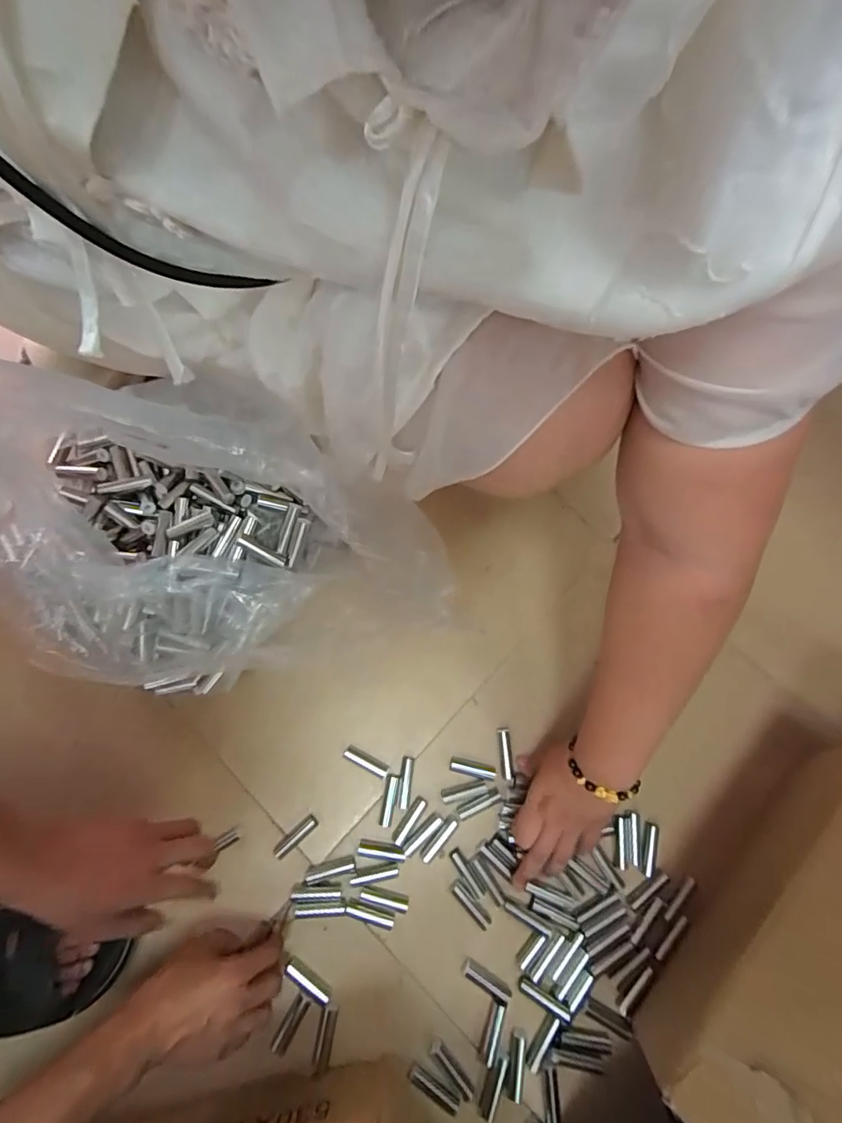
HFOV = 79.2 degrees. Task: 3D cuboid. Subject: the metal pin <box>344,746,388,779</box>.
[{"bbox_3d":[-0.060,0.219,0.556,0.050,0.009,0.013,28,75,6],"label":"metal pin"}]

